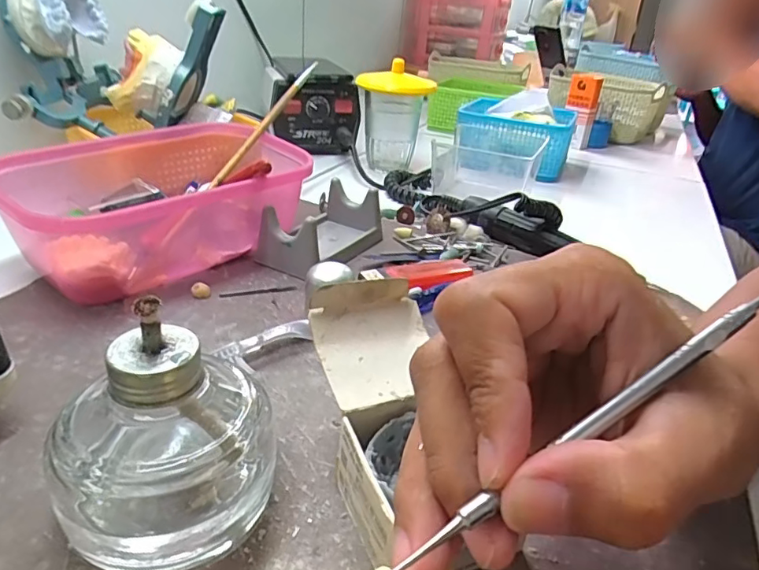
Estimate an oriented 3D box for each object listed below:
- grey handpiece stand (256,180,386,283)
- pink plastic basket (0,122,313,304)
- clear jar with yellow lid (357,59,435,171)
[{"bbox_3d":[-0.043,-0.045,0.398,0.055,0.039,0.094,18,32,25],"label":"grey handpiece stand"},{"bbox_3d":[-0.143,-0.056,0.374,0.121,0.072,0.193,25,36,34],"label":"pink plastic basket"},{"bbox_3d":[0.016,-0.190,0.603,0.077,0.109,0.074,3,29,-1],"label":"clear jar with yellow lid"}]

